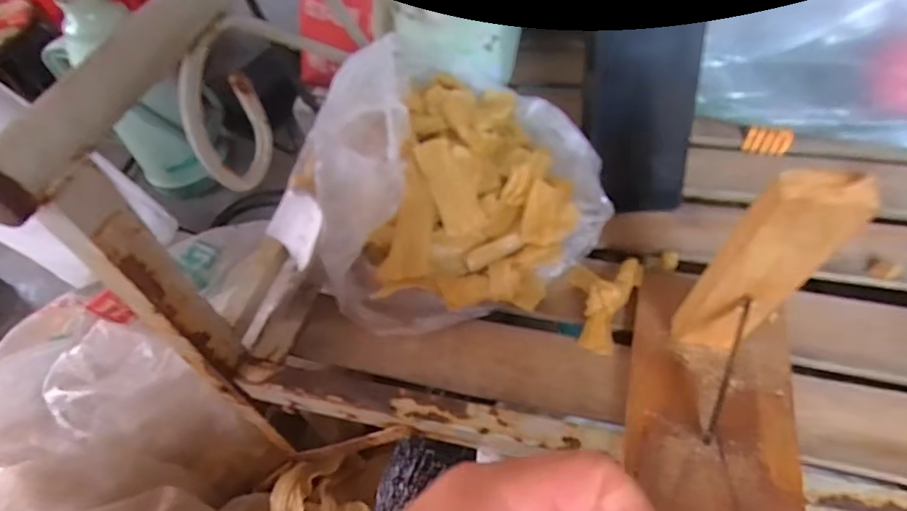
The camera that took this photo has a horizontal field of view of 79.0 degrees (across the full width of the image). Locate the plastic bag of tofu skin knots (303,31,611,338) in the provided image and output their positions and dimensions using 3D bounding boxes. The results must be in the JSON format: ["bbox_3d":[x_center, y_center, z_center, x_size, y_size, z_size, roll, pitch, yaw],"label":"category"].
[{"bbox_3d":[-0.004,-0.087,0.468,0.222,0.100,0.267,-12,49,-1],"label":"plastic bag of tofu skin knots"}]

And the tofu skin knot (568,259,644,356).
[{"bbox_3d":[0.113,0.035,0.408,0.051,0.026,0.073,5,54,9],"label":"tofu skin knot"}]

